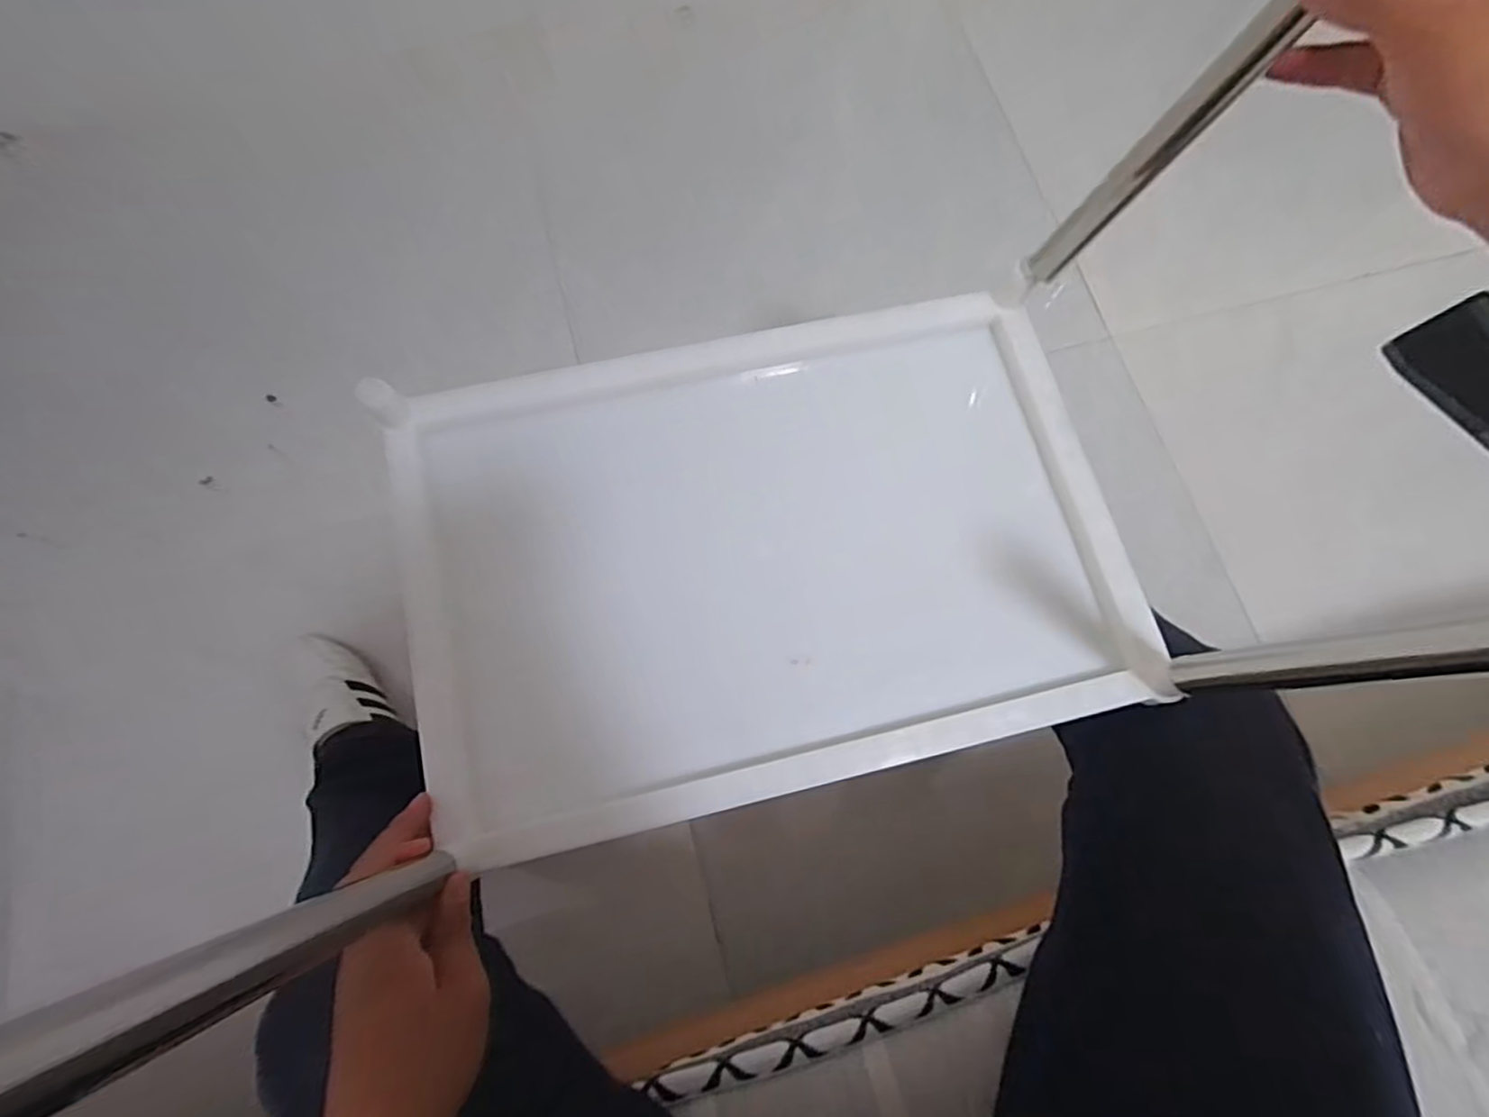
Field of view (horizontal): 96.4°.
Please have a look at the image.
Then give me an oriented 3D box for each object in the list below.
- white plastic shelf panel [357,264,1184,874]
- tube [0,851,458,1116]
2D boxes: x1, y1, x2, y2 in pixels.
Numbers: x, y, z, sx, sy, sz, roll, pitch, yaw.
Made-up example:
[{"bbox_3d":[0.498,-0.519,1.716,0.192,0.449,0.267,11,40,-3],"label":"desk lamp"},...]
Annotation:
[{"bbox_3d":[0.015,-0.007,0.421,0.428,0.054,0.288,-13,81,-6],"label":"white plastic shelf panel"},{"bbox_3d":[-0.151,0.124,0.211,0.023,0.253,0.022,-36,81,-14],"label":"tube"}]

